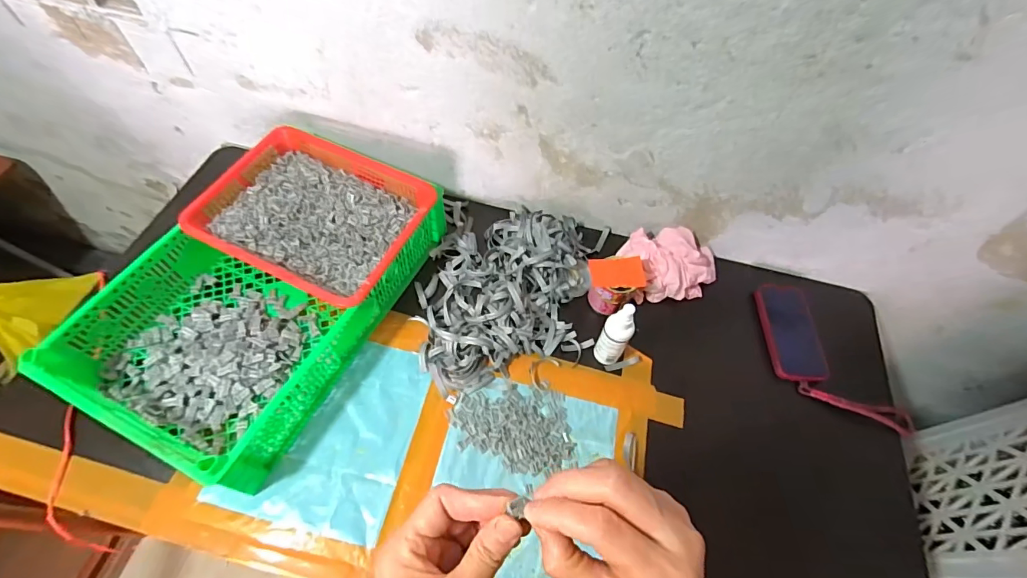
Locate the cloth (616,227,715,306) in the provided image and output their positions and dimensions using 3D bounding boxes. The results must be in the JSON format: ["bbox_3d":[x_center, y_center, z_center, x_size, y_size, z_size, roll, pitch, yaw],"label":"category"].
[{"bbox_3d":[0.263,-0.044,0.731,0.154,0.058,0.118,-7,59,-9],"label":"cloth"}]

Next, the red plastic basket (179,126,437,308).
[{"bbox_3d":[-0.296,-0.105,0.685,0.310,0.086,0.238,23,60,10],"label":"red plastic basket"}]

